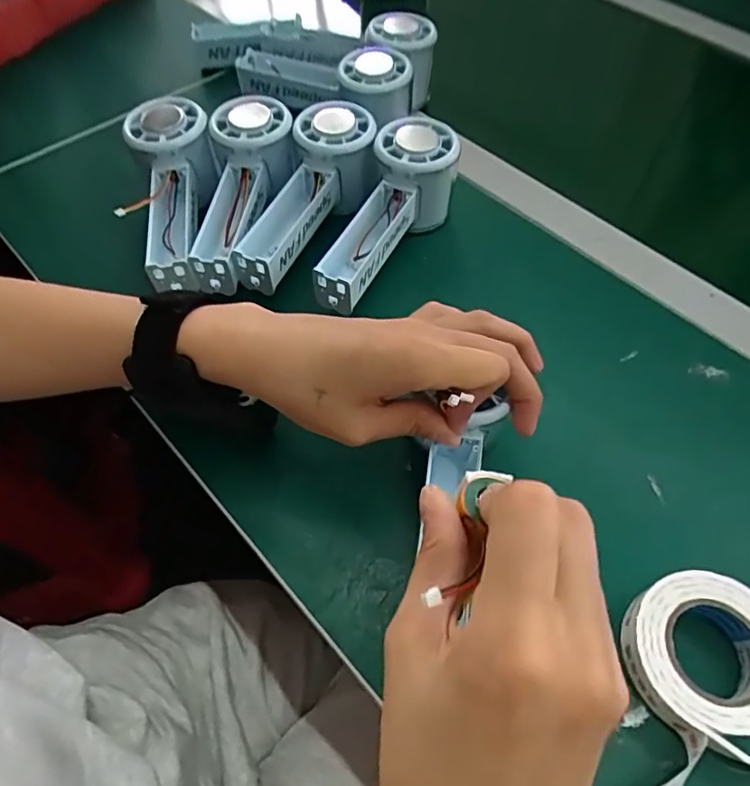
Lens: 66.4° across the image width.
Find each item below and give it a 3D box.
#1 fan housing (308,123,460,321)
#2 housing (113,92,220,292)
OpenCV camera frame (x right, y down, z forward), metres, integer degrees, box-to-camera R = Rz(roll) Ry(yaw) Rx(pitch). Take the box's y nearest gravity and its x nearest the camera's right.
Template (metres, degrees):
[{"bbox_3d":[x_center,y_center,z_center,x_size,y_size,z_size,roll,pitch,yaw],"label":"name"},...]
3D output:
[{"bbox_3d":[0.008,-0.115,0.377,0.064,0.053,0.152,18,59,11],"label":"fan housing"},{"bbox_3d":[-0.137,-0.131,0.386,0.055,0.049,0.147,-7,57,-5],"label":"housing"}]

